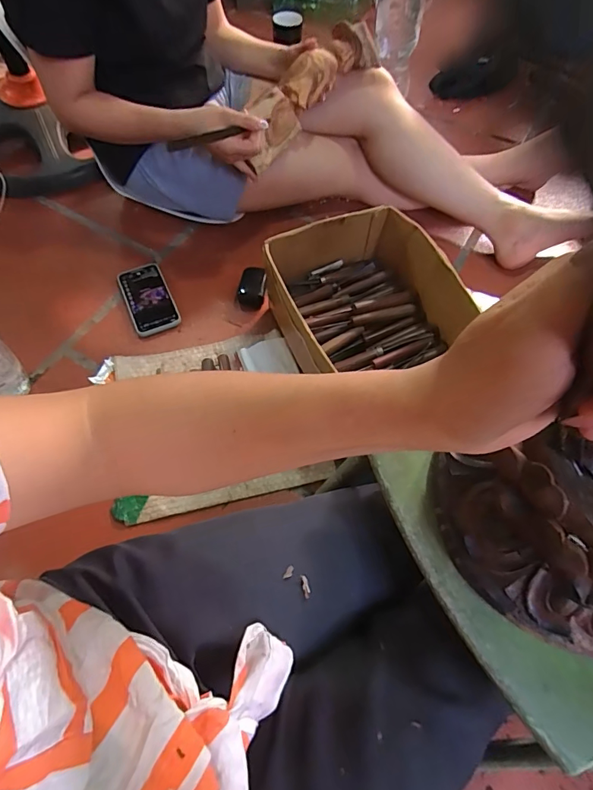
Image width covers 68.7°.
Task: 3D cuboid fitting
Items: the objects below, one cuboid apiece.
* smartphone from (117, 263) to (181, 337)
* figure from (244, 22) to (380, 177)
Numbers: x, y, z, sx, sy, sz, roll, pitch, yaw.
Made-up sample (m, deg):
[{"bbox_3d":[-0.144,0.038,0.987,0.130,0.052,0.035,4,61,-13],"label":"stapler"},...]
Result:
[{"bbox_3d":[-0.268,-0.175,0.784,0.079,0.012,0.155,-22,66,-12],"label":"smartphone"},{"bbox_3d":[0.008,-0.508,0.727,0.084,0.076,0.288,40,86,19],"label":"figure"}]

